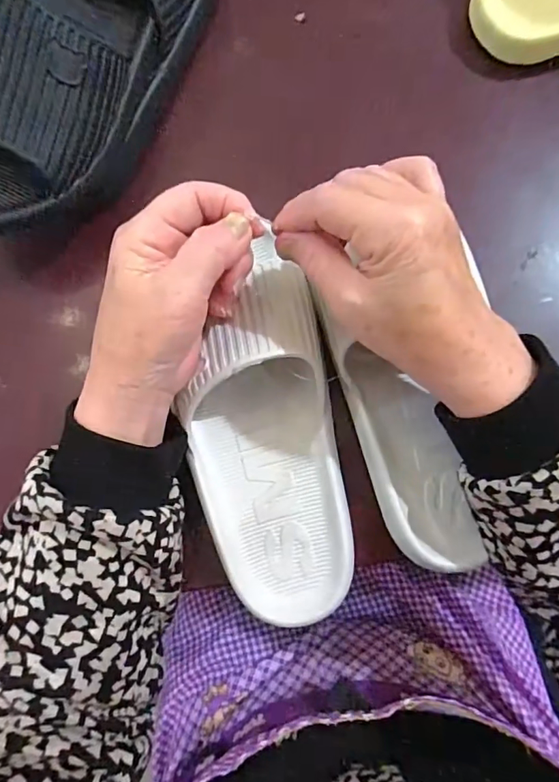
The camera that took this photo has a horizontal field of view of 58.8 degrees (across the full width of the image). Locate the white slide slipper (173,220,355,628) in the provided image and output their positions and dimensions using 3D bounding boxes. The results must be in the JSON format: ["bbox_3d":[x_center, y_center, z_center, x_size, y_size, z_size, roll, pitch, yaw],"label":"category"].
[{"bbox_3d":[-0.010,0.027,0.308,0.094,0.062,0.221,-5,94,3],"label":"white slide slipper"}]

